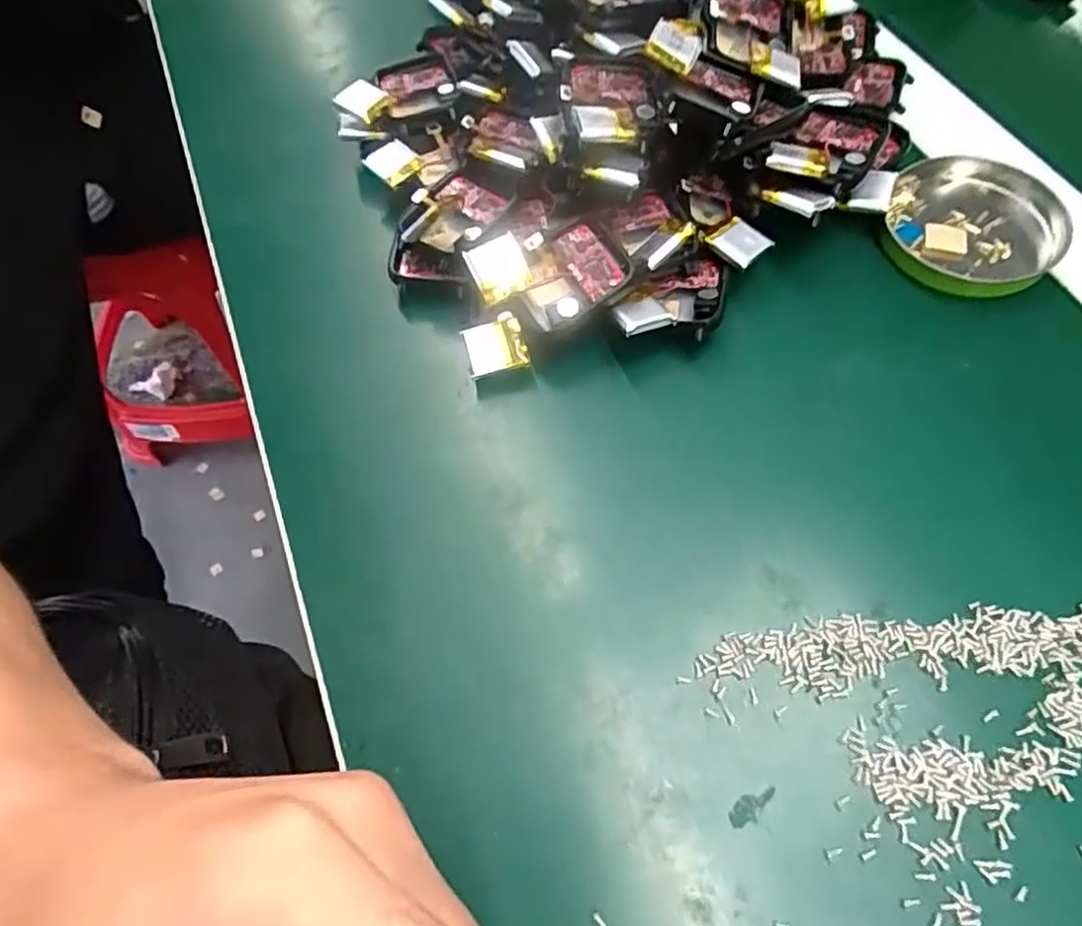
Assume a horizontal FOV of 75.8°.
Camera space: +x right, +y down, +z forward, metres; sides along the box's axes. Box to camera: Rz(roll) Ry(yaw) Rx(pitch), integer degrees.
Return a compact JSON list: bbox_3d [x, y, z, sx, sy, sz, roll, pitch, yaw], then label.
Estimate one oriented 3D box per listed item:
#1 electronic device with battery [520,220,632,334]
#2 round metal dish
[{"bbox_3d":[0.011,-0.067,0.251,0.039,0.006,0.033,-30,75,10],"label":"electronic device with battery"},{"bbox_3d":[0.170,-0.095,0.272,0.062,0.009,0.062,-2,63,3],"label":"round metal dish"}]

